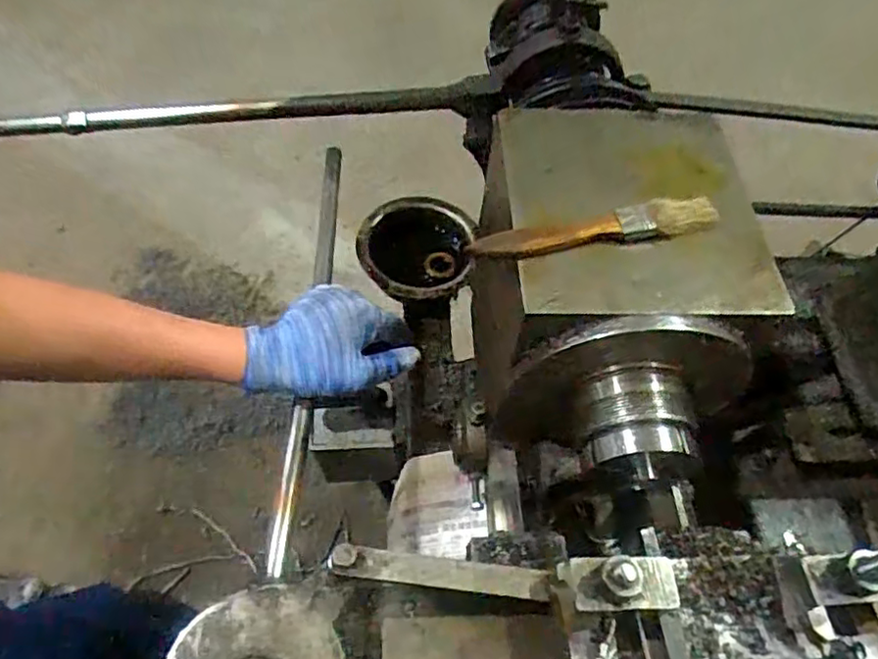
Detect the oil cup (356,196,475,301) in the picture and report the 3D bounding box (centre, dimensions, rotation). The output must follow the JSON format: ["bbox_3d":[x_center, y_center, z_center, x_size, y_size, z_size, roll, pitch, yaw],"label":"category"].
[{"bbox_3d":[-0.026,-0.088,0.693,0.119,0.036,0.125,2,57,-3],"label":"oil cup"}]

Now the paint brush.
[{"bbox_3d":[0.092,-0.060,0.379,0.150,0.005,0.022,-8,97,-8],"label":"paint brush"}]

